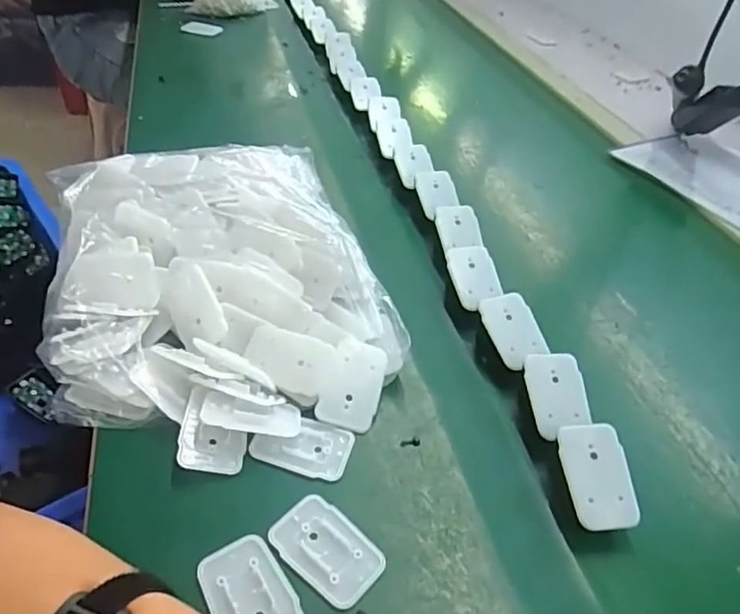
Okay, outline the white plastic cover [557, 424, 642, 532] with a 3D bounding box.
[{"bbox_3d":[0.157,0.116,0.394,0.044,0.005,0.069,-5,63,-1],"label":"white plastic cover"}]

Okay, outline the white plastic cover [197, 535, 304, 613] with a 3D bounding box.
[{"bbox_3d":[-0.070,0.169,0.334,0.043,0.004,0.069,-24,50,-28],"label":"white plastic cover"}]

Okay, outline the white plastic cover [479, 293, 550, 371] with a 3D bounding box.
[{"bbox_3d":[0.125,0.019,0.497,0.043,0.006,0.065,-21,68,-12],"label":"white plastic cover"}]

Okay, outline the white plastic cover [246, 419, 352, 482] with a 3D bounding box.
[{"bbox_3d":[-0.049,0.100,0.419,0.069,0.007,0.041,14,44,10],"label":"white plastic cover"}]

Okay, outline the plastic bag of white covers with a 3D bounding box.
[{"bbox_3d":[-0.143,-0.045,0.523,0.280,0.071,0.369,-7,44,-13],"label":"plastic bag of white covers"}]

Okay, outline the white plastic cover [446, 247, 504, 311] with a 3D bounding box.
[{"bbox_3d":[0.101,-0.029,0.551,0.043,0.009,0.070,-11,64,-4],"label":"white plastic cover"}]

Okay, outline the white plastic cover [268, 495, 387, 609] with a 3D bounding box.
[{"bbox_3d":[-0.027,0.150,0.357,0.070,0.004,0.045,31,49,25],"label":"white plastic cover"}]

